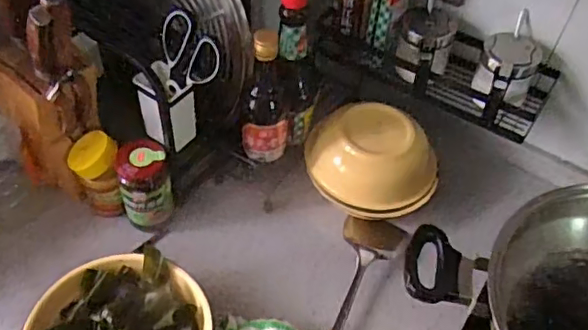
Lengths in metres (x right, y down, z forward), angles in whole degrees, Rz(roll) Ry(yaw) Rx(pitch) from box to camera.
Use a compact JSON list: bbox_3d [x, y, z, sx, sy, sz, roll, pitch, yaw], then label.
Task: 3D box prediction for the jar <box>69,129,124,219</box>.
[{"bbox_3d":[-0.267,0.018,0.784,0.060,0.128,0.063,3,51,-3],"label":"jar"}]

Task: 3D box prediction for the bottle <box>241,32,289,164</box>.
[{"bbox_3d":[-0.035,-0.083,0.736,0.059,0.181,0.055,6,51,0],"label":"bottle"}]

